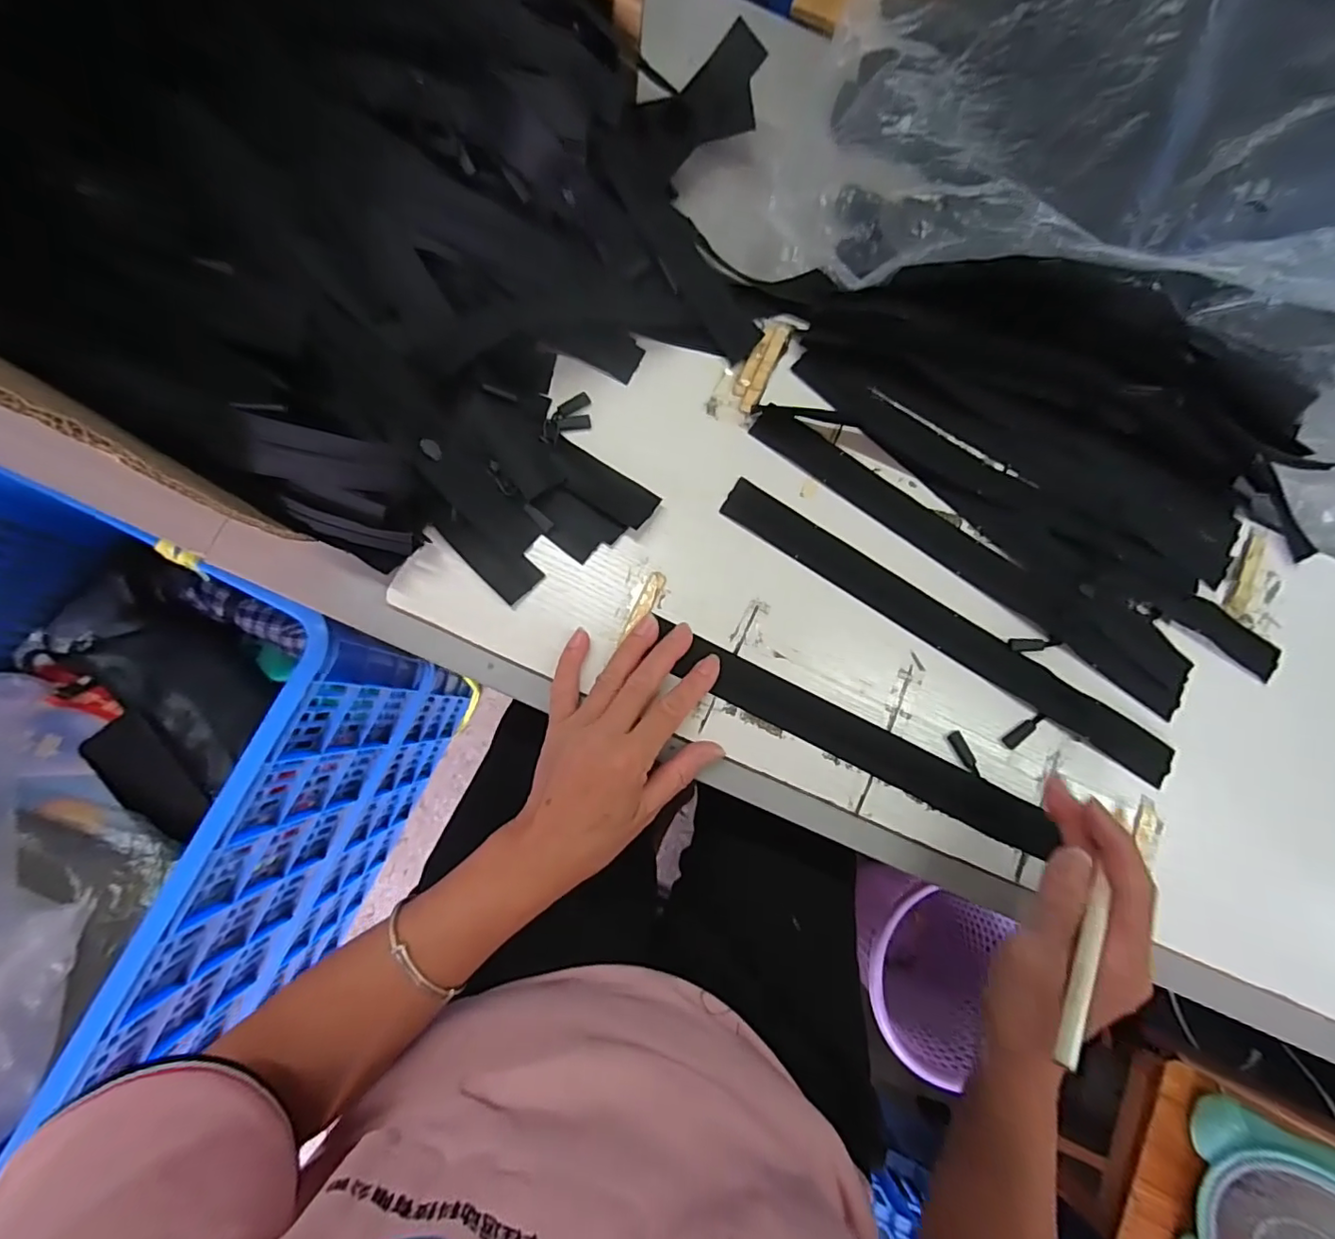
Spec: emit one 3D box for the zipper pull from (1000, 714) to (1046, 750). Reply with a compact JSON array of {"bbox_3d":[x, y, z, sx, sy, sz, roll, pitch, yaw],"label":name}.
[{"bbox_3d":[0.243,0.075,0.386,0.034,0.004,0.011,-36,85,-7],"label":"zipper pull"}]

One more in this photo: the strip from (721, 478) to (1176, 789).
[{"bbox_3d":[0.192,0.005,0.394,0.344,0.004,0.034,33,82,3],"label":"strip"}]

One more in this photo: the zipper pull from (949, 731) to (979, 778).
[{"bbox_3d":[0.200,0.090,0.381,0.010,0.004,0.031,-25,84,-6],"label":"zipper pull"}]

